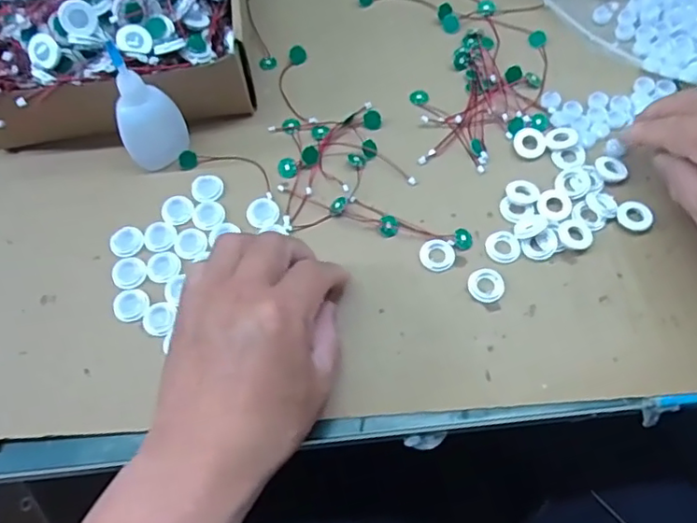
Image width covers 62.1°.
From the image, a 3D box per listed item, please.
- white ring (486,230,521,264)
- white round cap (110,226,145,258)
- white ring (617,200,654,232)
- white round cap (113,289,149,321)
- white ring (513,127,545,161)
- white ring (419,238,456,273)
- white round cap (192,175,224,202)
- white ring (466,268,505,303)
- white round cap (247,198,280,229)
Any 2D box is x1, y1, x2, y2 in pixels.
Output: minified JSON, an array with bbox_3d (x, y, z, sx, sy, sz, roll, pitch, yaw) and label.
[{"bbox_3d":[0.105,-0.011,0.393,0.023,0.004,0.023,-1,65,2],"label":"white ring"},{"bbox_3d":[-0.155,-0.014,0.406,0.023,0.006,0.021,-1,65,2],"label":"white round cap"},{"bbox_3d":[0.195,-0.031,0.394,0.023,0.004,0.023,-1,65,2],"label":"white ring"},{"bbox_3d":[-0.143,0.028,0.382,0.022,0.004,0.023,-1,65,2],"label":"white round cap"},{"bbox_3d":[0.133,-0.087,0.424,0.022,0.005,0.025,-1,65,2],"label":"white ring"},{"bbox_3d":[0.061,-0.004,0.393,0.023,0.005,0.023,-1,65,2],"label":"white ring"},{"bbox_3d":[-0.103,-0.055,0.424,0.022,0.004,0.023,-1,65,2],"label":"white round cap"},{"bbox_3d":[0.091,0.016,0.383,0.023,0.004,0.023,13,66,8],"label":"white ring"},{"bbox_3d":[-0.061,-0.035,0.414,0.023,0.004,0.025,-1,65,2],"label":"white round cap"}]

